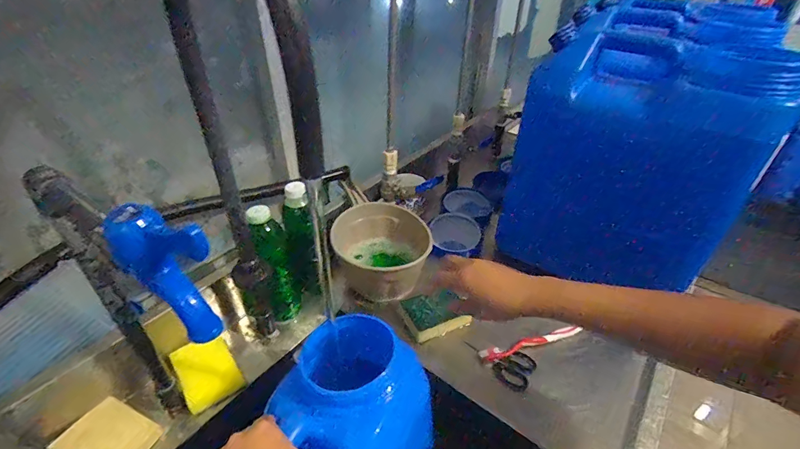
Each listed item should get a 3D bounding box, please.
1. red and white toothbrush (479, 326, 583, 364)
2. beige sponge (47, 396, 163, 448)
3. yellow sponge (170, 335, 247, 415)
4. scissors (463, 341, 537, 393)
[{"bbox_3d":[0.203,0.188,0.605,0.156,0.025,0.020,-9,37,-13],"label":"red and white toothbrush"},{"bbox_3d":[-0.358,0.262,0.470,0.096,0.024,0.074,16,38,20],"label":"beige sponge"},{"bbox_3d":[-0.273,0.206,0.545,0.071,0.019,0.091,-26,75,-37],"label":"yellow sponge"},{"bbox_3d":[0.152,0.210,0.592,0.102,0.010,0.061,21,40,26],"label":"scissors"}]

